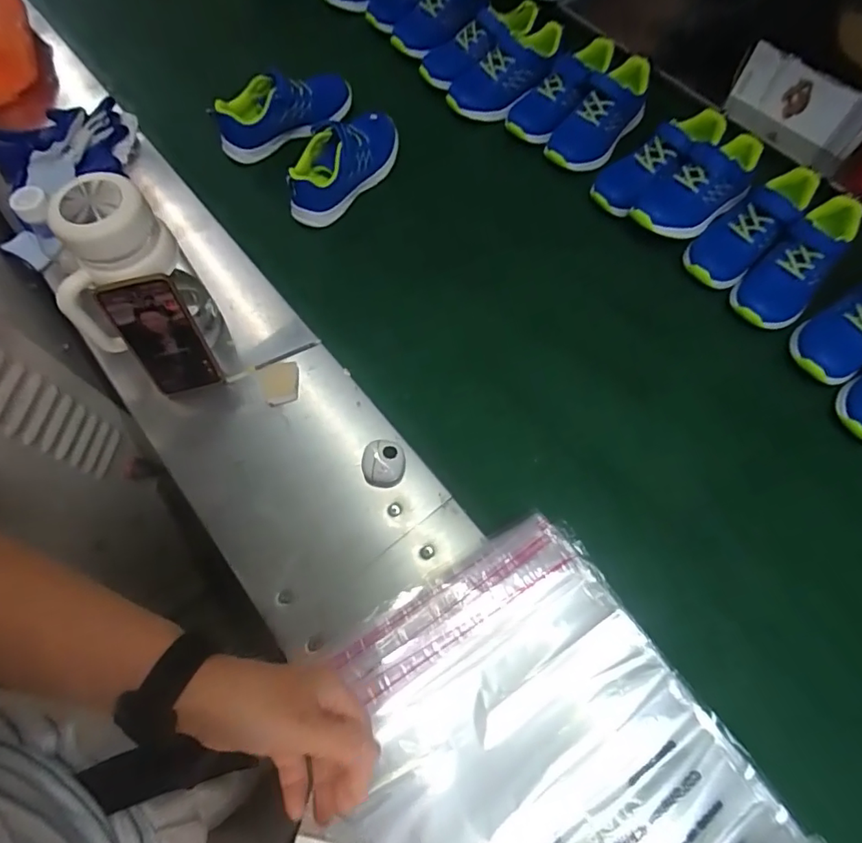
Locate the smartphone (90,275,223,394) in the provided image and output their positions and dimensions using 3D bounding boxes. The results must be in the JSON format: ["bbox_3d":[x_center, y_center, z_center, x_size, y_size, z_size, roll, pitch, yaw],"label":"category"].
[{"bbox_3d":[-0.310,-0.096,0.590,0.077,0.155,0.018,-17,47,-7],"label":"smartphone"}]

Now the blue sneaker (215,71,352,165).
[{"bbox_3d":[-0.245,-0.520,0.840,0.227,0.106,0.084,-34,70,-18],"label":"blue sneaker"}]

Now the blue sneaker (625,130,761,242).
[{"bbox_3d":[0.393,-0.345,0.753,0.111,0.090,0.205,41,69,16],"label":"blue sneaker"}]

